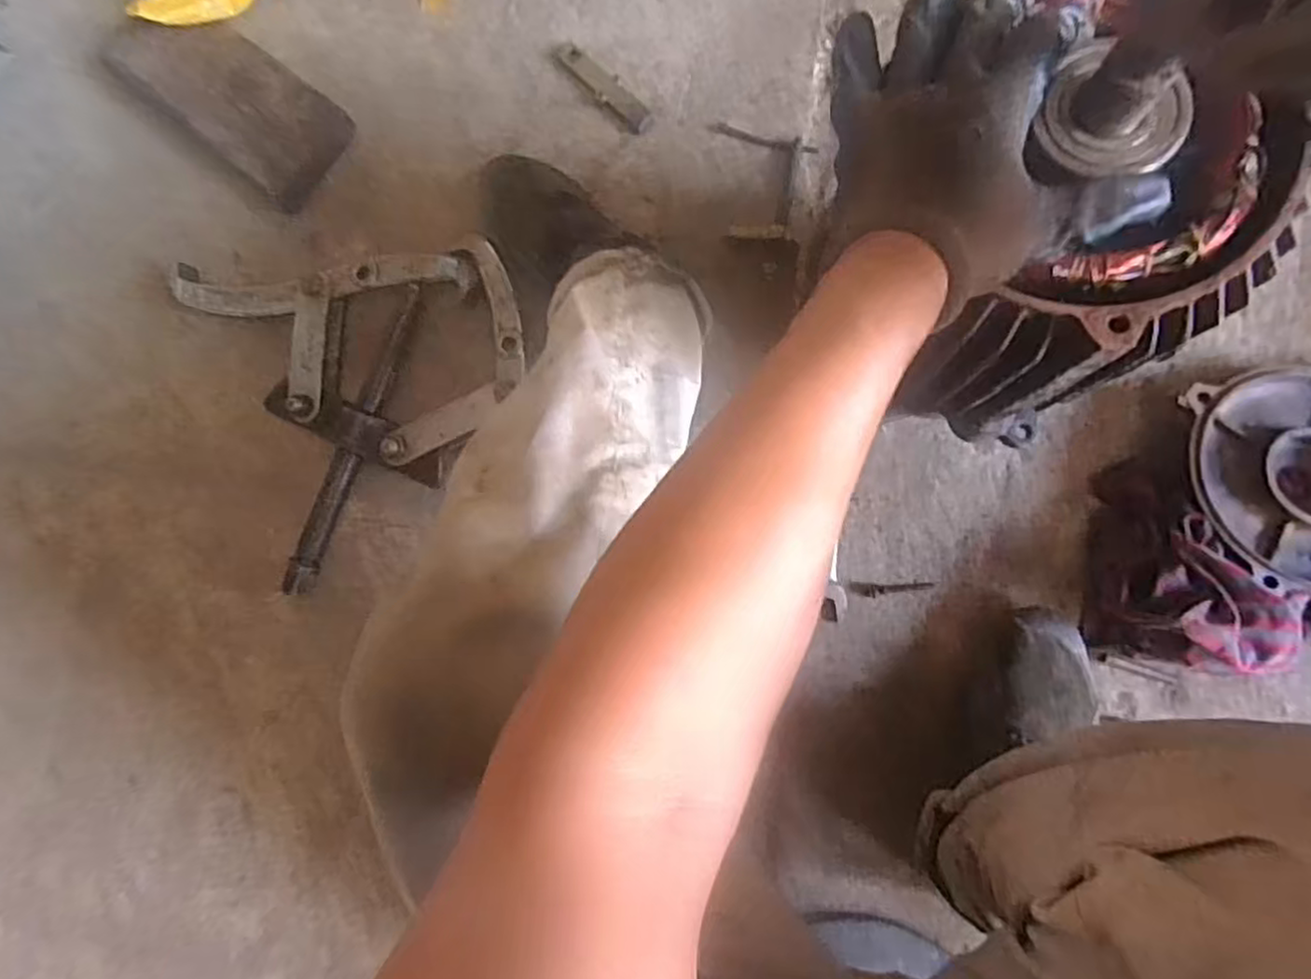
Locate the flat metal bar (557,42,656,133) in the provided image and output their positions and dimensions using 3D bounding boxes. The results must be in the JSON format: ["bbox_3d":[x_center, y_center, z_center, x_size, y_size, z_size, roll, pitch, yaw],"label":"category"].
[{"bbox_3d":[-0.053,-0.417,0.706,0.029,0.004,0.132,-41,81,1],"label":"flat metal bar"}]

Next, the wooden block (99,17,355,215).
[{"bbox_3d":[-0.470,-0.434,0.752,0.300,0.046,0.126,40,90,10],"label":"wooden block"}]

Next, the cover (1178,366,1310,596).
[{"bbox_3d":[0.530,-0.011,0.549,0.188,0.043,0.184,-3,83,7],"label":"cover"}]

